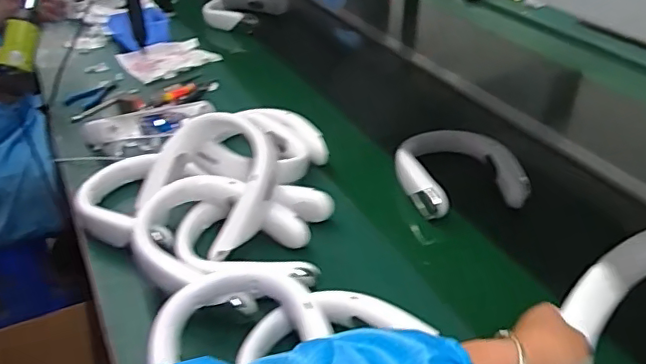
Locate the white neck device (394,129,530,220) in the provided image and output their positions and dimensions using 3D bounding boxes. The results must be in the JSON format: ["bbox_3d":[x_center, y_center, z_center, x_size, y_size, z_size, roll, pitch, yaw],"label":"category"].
[{"bbox_3d":[0.222,-0.020,0.958,0.203,0.064,0.200,-9,37,-9],"label":"white neck device"}]

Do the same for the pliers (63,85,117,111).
[{"bbox_3d":[-0.439,-0.164,1.075,0.045,0.017,0.108,22,43,28],"label":"pliers"}]

